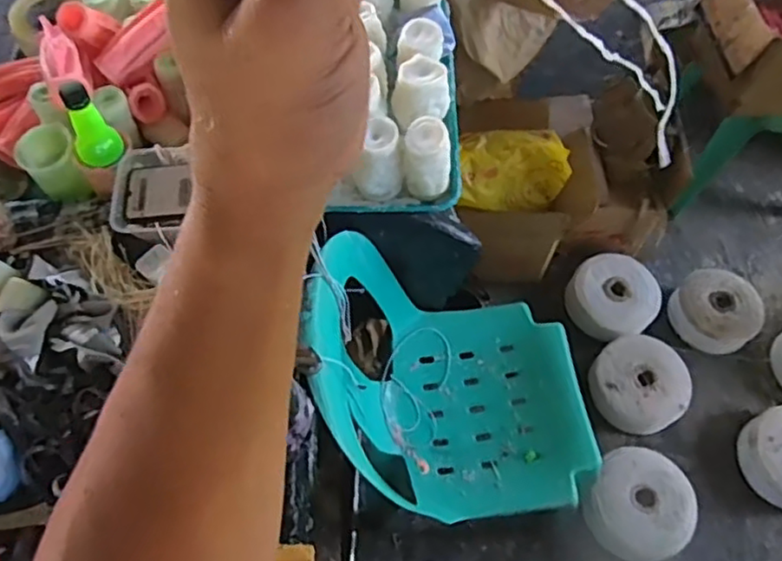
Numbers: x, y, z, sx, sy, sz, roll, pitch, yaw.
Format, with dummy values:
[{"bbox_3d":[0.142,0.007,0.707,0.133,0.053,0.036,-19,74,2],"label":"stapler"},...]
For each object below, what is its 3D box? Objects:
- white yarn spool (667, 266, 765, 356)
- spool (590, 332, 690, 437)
[{"bbox_3d":[0.771,0.072,1.541,0.189,0.117,0.175,0,62,0],"label":"white yarn spool"},{"bbox_3d":[0.572,0.237,1.489,0.207,0.097,0.205,0,62,0],"label":"spool"}]

